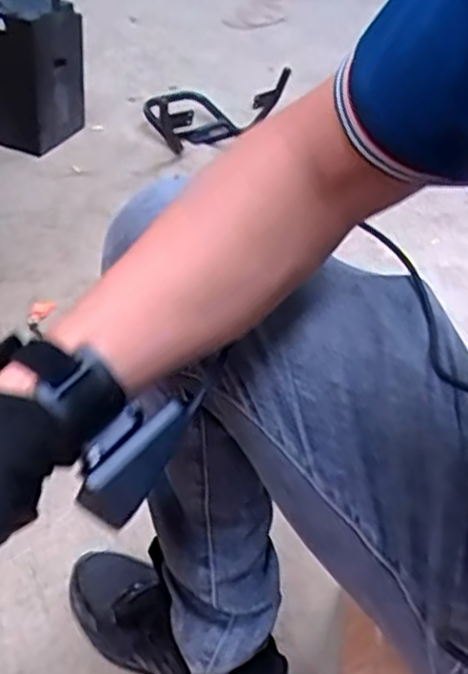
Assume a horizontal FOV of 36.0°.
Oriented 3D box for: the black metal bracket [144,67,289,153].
[{"bbox_3d":[-0.050,-0.491,1.530,0.300,0.118,0.161,-21,48,-33],"label":"black metal bracket"}]

